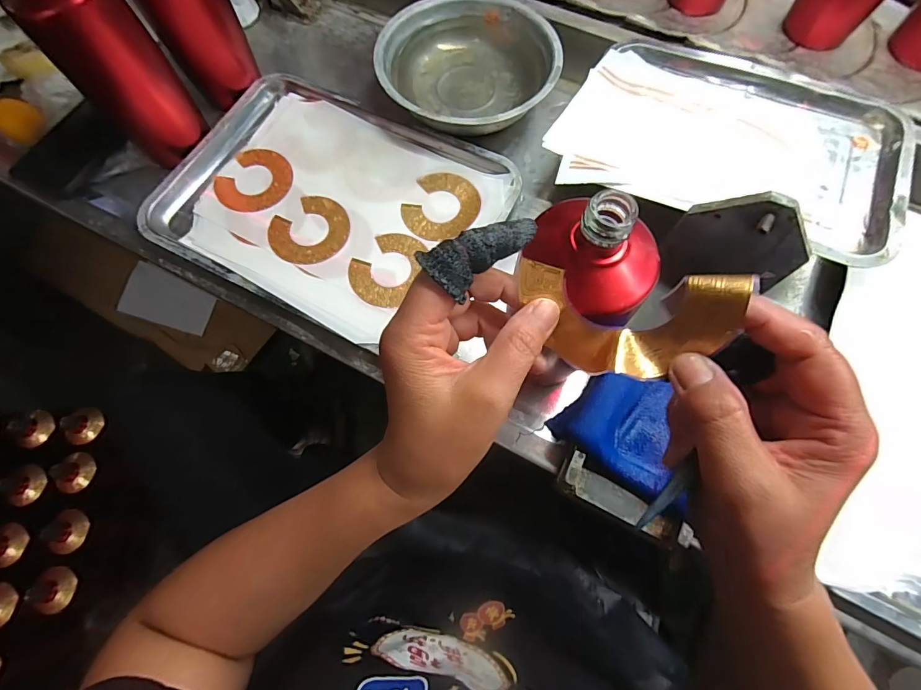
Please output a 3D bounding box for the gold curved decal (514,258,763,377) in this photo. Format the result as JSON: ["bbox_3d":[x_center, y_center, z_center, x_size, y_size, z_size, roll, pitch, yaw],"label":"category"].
[{"bbox_3d":[0.074,-0.012,0.196,0.094,0.028,0.046,12,121,29],"label":"gold curved decal"}]

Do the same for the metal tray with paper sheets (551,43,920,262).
[{"bbox_3d":[0.262,-0.202,0.413,0.309,0.052,0.200,20,83,7],"label":"metal tray with paper sheets"}]

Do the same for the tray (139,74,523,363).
[{"bbox_3d":[-0.139,-0.154,0.447,0.334,0.018,0.251,26,73,10],"label":"tray"}]

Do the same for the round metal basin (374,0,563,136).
[{"bbox_3d":[0.009,-0.317,0.471,0.192,0.059,0.179,-1,81,4],"label":"round metal basin"}]

